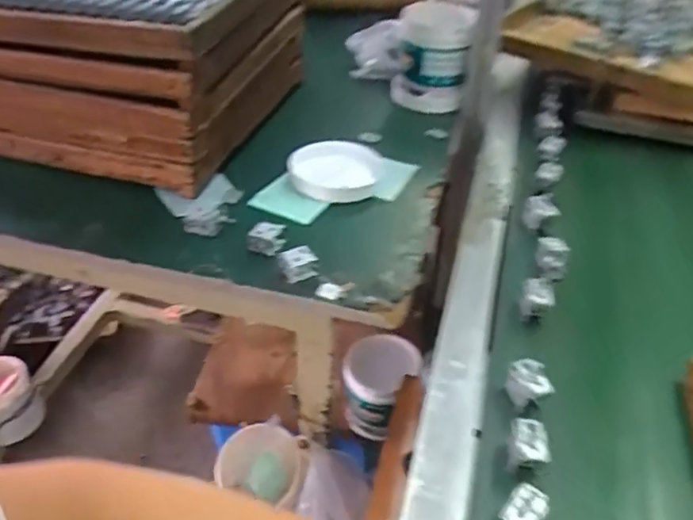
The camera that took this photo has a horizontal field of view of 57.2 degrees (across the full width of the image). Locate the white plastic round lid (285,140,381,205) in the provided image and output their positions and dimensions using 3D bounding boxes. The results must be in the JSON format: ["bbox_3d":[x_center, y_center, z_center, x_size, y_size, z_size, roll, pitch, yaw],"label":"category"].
[{"bbox_3d":[-0.014,-0.125,0.853,0.125,0.034,0.109,0,39,0],"label":"white plastic round lid"}]

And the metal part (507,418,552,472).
[{"bbox_3d":[0.158,0.165,0.552,0.033,0.045,0.035,13,41,15],"label":"metal part"}]

